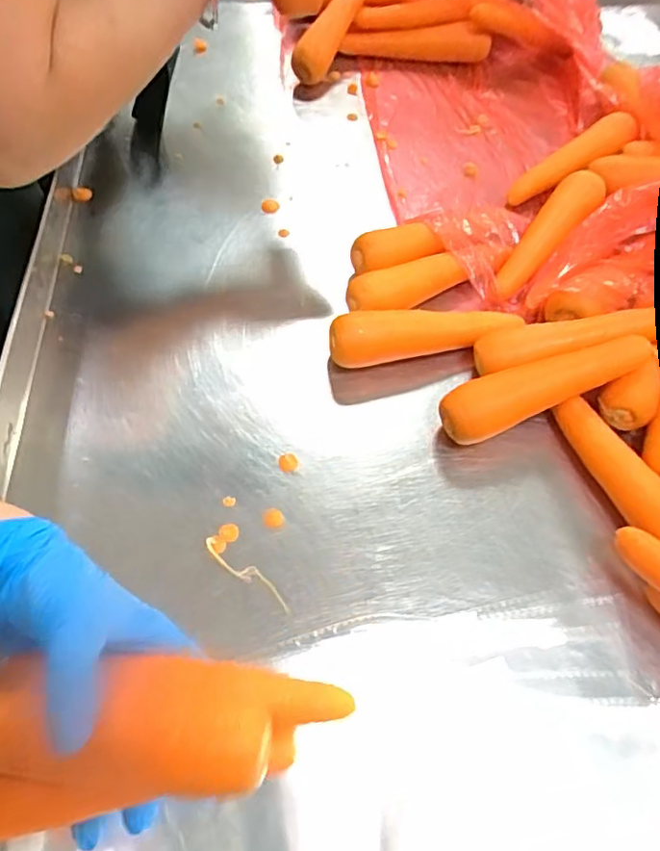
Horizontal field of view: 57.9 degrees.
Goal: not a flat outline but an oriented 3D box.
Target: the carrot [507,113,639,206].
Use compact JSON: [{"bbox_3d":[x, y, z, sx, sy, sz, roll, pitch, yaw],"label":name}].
[{"bbox_3d":[0.254,-0.272,0.615,0.172,0.046,0.046,-34,66,-22],"label":"carrot"}]

